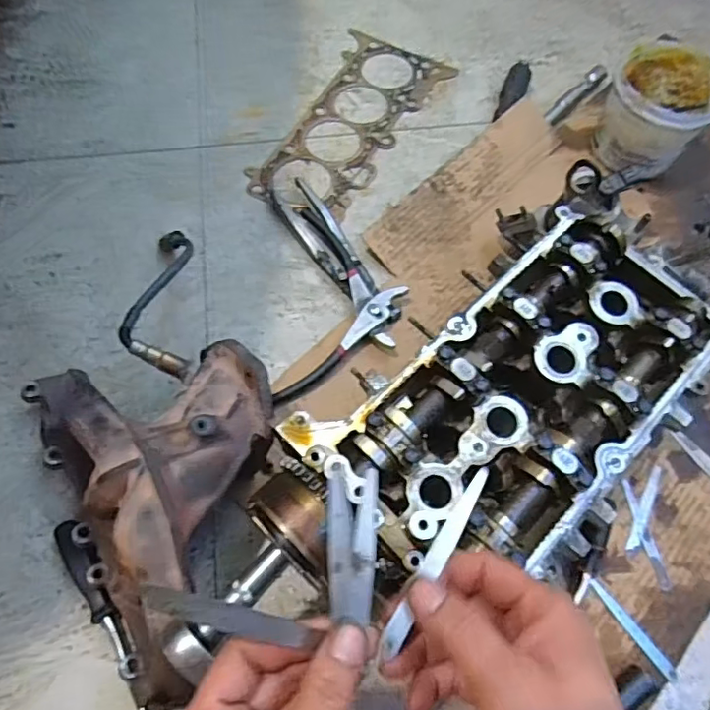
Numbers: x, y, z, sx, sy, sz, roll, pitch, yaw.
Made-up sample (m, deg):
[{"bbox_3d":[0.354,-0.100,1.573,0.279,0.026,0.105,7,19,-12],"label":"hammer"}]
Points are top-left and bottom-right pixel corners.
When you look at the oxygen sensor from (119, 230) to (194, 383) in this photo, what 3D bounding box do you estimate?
[{"bbox_3d":[-0.181,-0.065,0.562,0.061,0.049,0.226,-6,38,-5],"label":"oxygen sensor"}]

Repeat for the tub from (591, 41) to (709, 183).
[{"bbox_3d":[0.354,-0.281,0.690,0.110,0.105,0.120,1,63,-1],"label":"tub"}]

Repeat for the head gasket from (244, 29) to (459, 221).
[{"bbox_3d":[-0.004,-0.302,0.748,0.142,0.004,0.316,26,66,11],"label":"head gasket"}]

